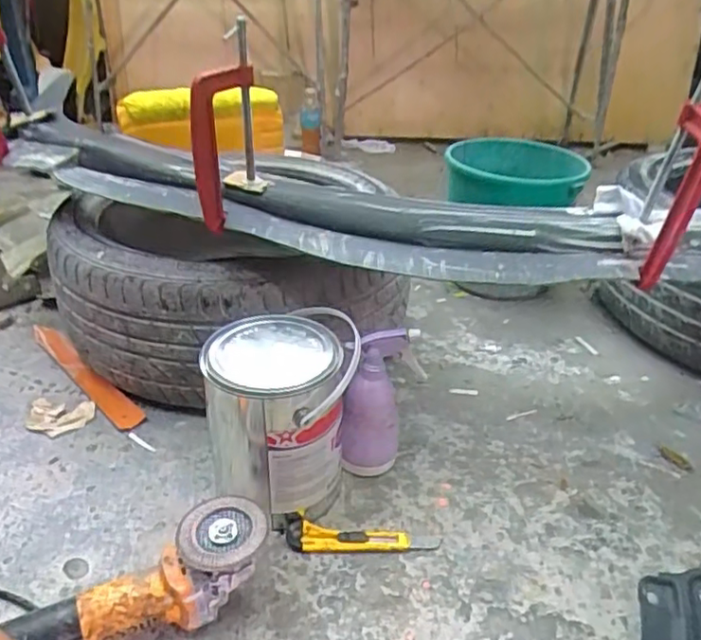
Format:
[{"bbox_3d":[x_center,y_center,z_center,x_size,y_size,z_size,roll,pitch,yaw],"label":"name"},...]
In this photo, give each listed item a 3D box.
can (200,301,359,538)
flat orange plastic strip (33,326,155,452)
[{"bbox_3d":[-0.086,0.124,0.775,0.171,0.218,0.168,1,30,-1],"label":"can"},{"bbox_3d":[-0.423,0.091,1.013,0.041,0.029,0.406,-25,39,-38],"label":"flat orange plastic strip"}]

